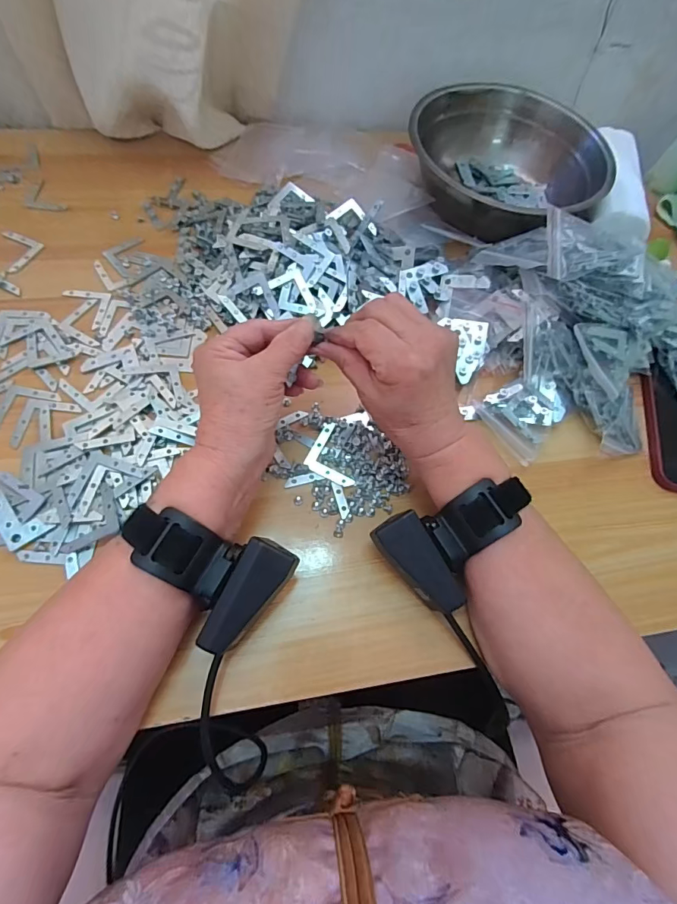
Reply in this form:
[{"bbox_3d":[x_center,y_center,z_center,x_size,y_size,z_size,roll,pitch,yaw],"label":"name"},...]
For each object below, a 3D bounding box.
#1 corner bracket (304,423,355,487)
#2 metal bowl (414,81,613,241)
[{"bbox_3d":[-0.011,0.004,0.347,0.031,0.004,0.055,-18,70,-4],"label":"corner bracket"},{"bbox_3d":[0.183,-0.307,0.472,0.191,0.074,0.187,2,65,-4],"label":"metal bowl"}]

